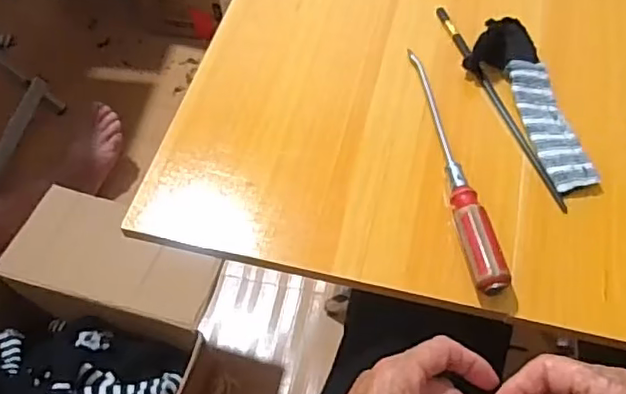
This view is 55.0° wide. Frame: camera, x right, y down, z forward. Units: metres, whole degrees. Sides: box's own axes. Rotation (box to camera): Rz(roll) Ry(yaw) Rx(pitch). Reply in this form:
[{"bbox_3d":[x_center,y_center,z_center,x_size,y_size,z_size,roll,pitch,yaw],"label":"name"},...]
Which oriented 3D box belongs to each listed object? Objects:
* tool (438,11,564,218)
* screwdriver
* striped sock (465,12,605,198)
[{"bbox_3d":[0.156,-0.087,0.517,0.009,0.006,0.232,-16,58,-6],"label":"tool"},{"bbox_3d":[0.109,-0.034,0.476,0.023,0.029,0.242,-8,58,-1],"label":"screwdriver"},{"bbox_3d":[0.177,-0.085,0.506,0.065,0.023,0.185,-9,58,-2],"label":"striped sock"}]

